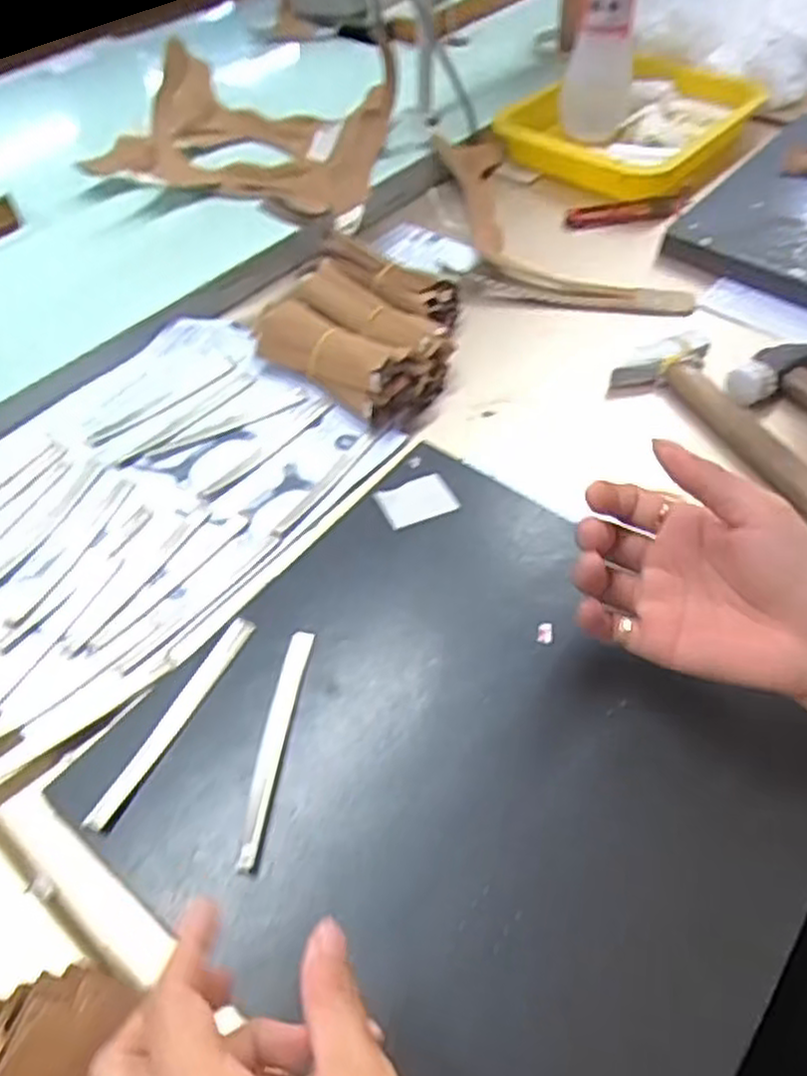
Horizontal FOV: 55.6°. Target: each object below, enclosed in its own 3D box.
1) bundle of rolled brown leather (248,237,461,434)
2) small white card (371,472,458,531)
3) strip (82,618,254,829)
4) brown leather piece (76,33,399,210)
[{"bbox_3d":[-0.029,-0.160,0.580,0.149,0.047,0.151,25,56,19],"label":"bundle of rolled brown leather"},{"bbox_3d":[0.009,-0.023,0.471,0.044,0.004,0.032,-19,58,-13],"label":"small white card"},{"bbox_3d":[-0.114,0.090,0.385,0.013,0.009,0.123,22,55,17],"label":"strip"},{"bbox_3d":[-0.140,-0.382,0.708,0.270,0.077,0.188,8,52,7],"label":"brown leather piece"}]

